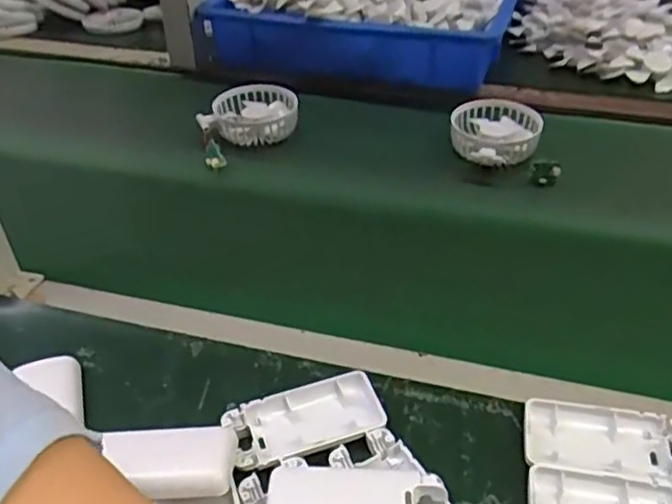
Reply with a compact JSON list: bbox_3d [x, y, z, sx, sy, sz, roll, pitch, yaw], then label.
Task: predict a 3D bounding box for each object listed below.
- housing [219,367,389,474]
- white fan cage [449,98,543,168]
[{"bbox_3d":[-0.018,0.105,0.415,0.095,0.016,0.050,-16,43,-16],"label":"housing"},{"bbox_3d":[0.163,-0.127,0.698,0.086,0.034,0.110,2,40,5],"label":"white fan cage"}]

